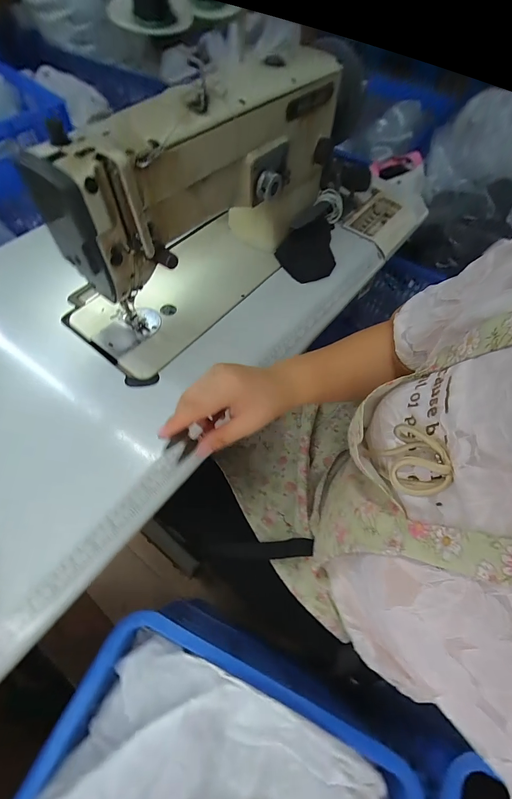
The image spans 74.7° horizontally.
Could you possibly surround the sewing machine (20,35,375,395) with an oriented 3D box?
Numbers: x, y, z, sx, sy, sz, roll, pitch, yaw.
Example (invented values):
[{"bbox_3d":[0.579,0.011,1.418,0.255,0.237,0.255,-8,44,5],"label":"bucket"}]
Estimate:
[{"bbox_3d":[-0.029,-0.280,0.486,0.546,0.250,0.193,-36,68,-19],"label":"sewing machine"}]

